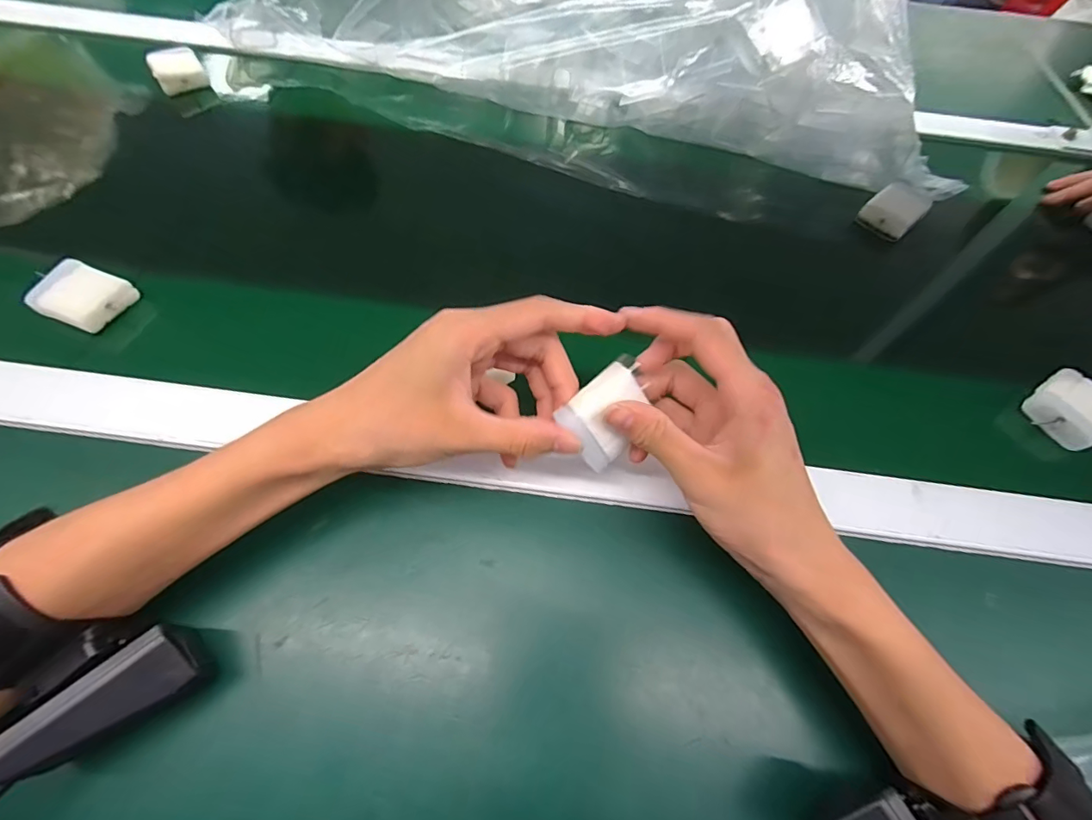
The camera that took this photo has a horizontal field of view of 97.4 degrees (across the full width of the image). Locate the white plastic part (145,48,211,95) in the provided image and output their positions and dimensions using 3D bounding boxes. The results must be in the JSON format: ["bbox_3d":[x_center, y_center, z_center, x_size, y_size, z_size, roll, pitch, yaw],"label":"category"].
[{"bbox_3d":[-0.367,-0.341,0.479,0.043,0.021,0.051,-28,66,-17],"label":"white plastic part"}]

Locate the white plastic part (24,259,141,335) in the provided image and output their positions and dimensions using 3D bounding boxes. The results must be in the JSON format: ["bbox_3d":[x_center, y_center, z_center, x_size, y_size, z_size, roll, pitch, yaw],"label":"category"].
[{"bbox_3d":[-0.325,-0.079,0.335,0.048,0.018,0.044,19,62,7],"label":"white plastic part"}]

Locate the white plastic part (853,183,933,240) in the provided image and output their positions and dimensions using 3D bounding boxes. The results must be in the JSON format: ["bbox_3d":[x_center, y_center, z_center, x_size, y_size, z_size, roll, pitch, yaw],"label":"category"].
[{"bbox_3d":[0.315,-0.180,0.431,0.055,0.024,0.041,-37,70,-21],"label":"white plastic part"}]

